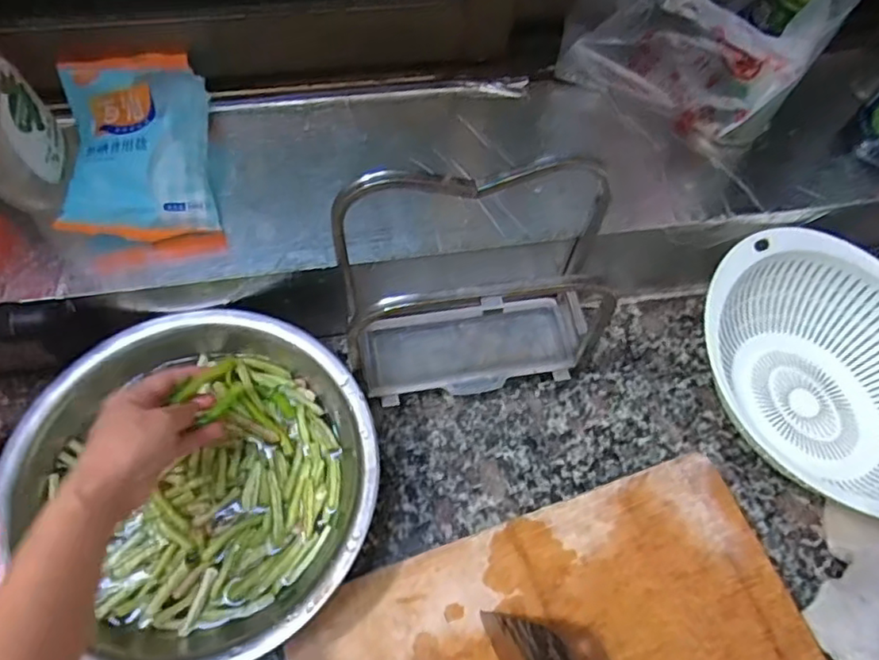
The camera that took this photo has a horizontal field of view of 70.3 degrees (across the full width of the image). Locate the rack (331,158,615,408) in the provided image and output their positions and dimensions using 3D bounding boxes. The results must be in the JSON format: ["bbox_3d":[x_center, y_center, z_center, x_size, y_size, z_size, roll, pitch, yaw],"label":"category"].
[{"bbox_3d":[0.029,-0.028,0.524,0.212,0.223,0.093,-8,61,-7],"label":"rack"}]

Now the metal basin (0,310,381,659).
[{"bbox_3d":[-0.185,0.118,0.502,0.275,0.070,0.251,1,60,-2],"label":"metal basin"}]

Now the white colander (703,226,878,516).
[{"bbox_3d":[0.355,0.050,0.566,0.215,0.104,0.275,-33,67,-19],"label":"white colander"}]

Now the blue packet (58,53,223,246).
[{"bbox_3d":[-0.246,-0.151,0.509,0.108,0.028,0.154,-6,84,-8],"label":"blue packet"}]

